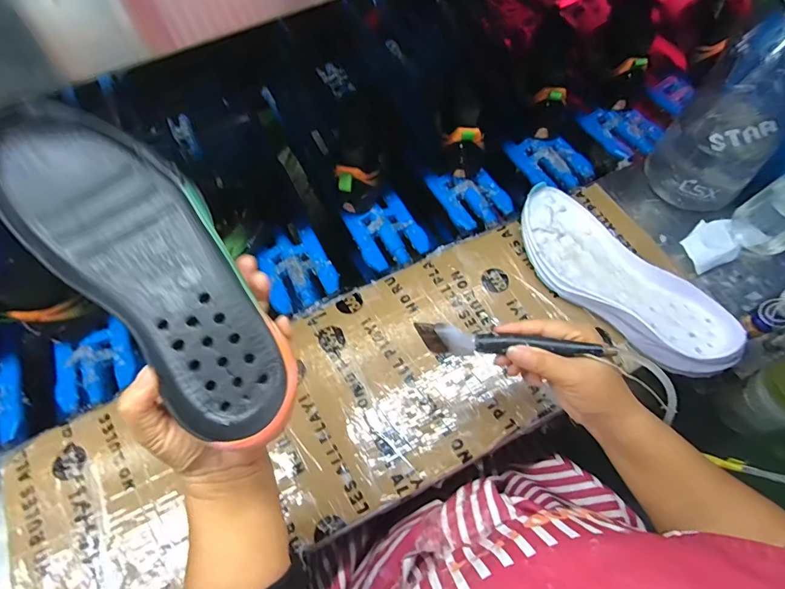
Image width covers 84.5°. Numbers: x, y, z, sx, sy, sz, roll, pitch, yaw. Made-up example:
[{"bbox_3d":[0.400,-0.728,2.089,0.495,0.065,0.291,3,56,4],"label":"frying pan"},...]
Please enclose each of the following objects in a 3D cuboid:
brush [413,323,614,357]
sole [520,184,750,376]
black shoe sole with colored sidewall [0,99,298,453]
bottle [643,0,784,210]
[{"bbox_3d":[0.093,0.041,0.365,0.143,0.029,0.016,2,60,13],"label":"brush"},{"bbox_3d":[0.257,-0.018,0.498,0.099,0.050,0.263,-38,65,-16],"label":"sole"},{"bbox_3d":[-0.150,-0.015,0.275,0.093,0.034,0.241,-39,91,-17],"label":"black shoe sole with colored sidewall"},{"bbox_3d":[0.402,-0.226,0.469,0.123,0.299,0.102,35,68,21],"label":"bottle"}]

